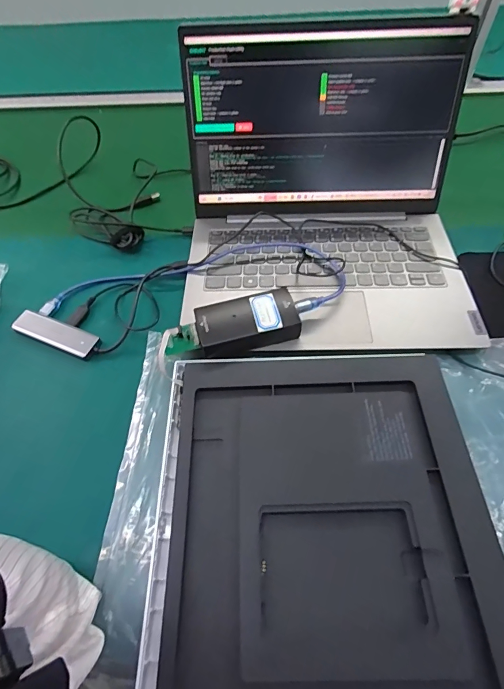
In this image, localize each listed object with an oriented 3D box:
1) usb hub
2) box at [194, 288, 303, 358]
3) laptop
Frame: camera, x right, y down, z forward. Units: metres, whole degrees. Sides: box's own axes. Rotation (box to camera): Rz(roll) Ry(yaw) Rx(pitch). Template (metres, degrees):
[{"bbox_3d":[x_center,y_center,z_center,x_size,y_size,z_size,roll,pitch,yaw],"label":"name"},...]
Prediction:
[{"bbox_3d":[-0.214,-0.012,0.424,0.101,0.010,0.029,19,60,13],"label":"usb hub"},{"bbox_3d":[-0.004,-0.020,0.398,0.101,0.030,0.052,-14,58,-8],"label":"box"},{"bbox_3d":[0.081,-0.163,0.411,0.316,0.165,0.308,-1,57,1],"label":"laptop"}]

